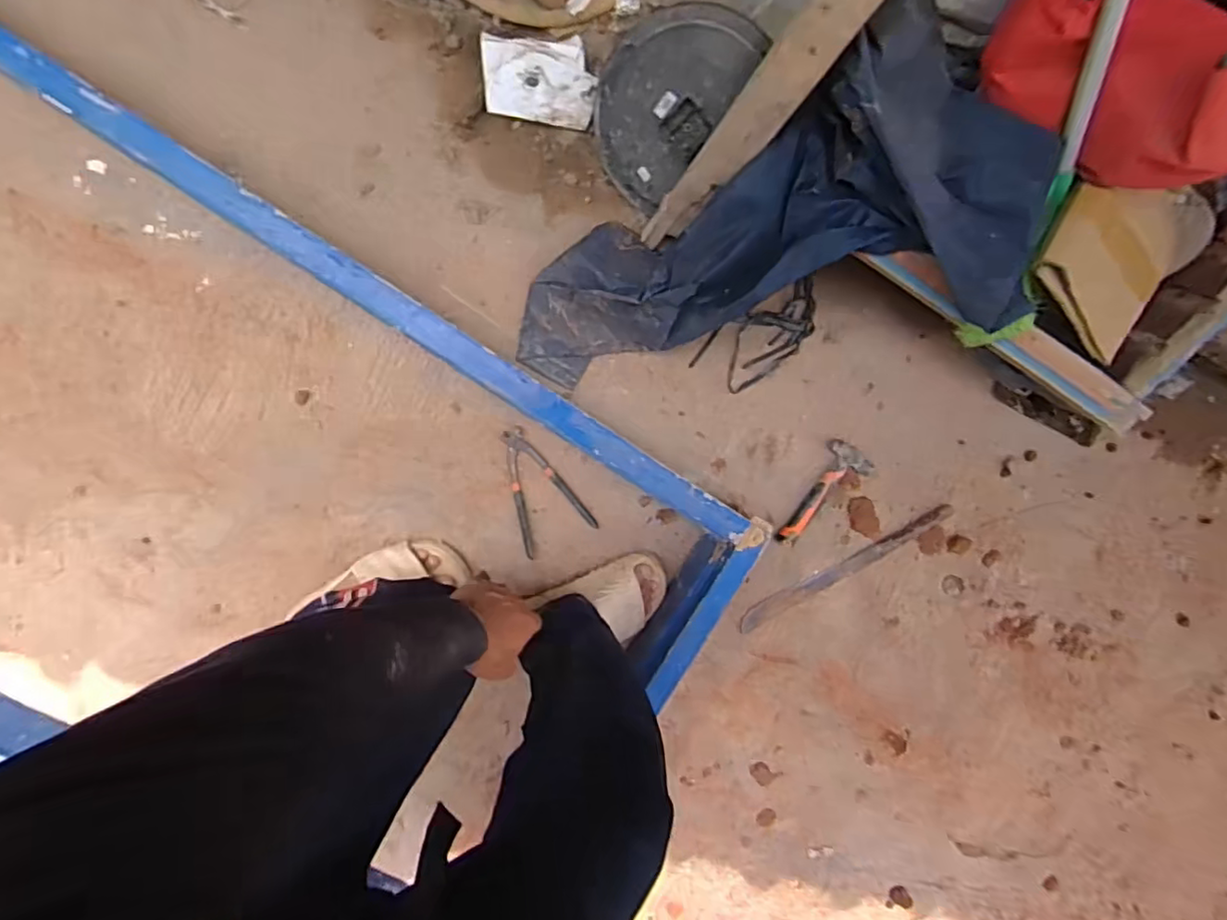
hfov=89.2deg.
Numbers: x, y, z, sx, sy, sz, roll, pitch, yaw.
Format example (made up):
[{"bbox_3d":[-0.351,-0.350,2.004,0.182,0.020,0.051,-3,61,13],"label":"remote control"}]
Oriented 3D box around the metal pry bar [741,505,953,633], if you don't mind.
[{"bbox_3d":[0.417,0.196,1.116,0.425,0.018,0.042,-27,99,-3],"label":"metal pry bar"}]

